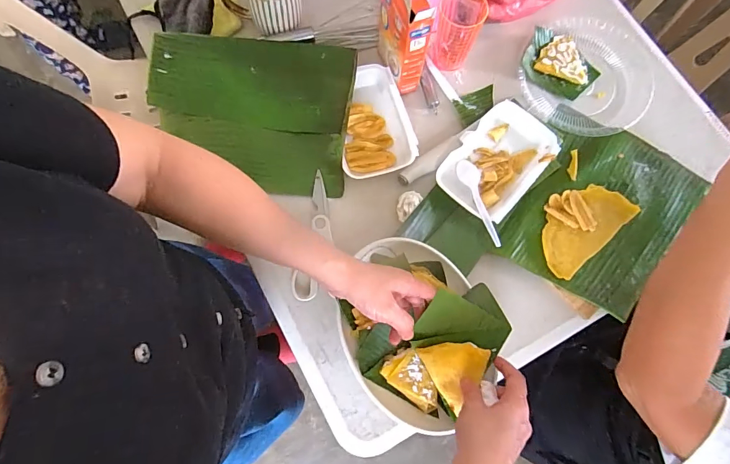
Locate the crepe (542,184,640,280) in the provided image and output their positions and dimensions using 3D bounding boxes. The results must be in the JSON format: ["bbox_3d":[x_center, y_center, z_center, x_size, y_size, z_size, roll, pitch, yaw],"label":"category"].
[{"bbox_3d":[0.311,-0.008,0.574,0.152,0.014,0.074,-40,80,-10],"label":"crepe"}]

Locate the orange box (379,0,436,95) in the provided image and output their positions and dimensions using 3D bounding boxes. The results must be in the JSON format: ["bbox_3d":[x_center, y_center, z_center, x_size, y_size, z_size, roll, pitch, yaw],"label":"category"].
[{"bbox_3d":[0.051,-0.288,0.571,0.044,0.163,0.095,-21,77,-7],"label":"orange box"}]

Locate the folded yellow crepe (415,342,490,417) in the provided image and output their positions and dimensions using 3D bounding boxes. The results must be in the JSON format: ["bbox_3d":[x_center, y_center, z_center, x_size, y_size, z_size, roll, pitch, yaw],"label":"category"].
[{"bbox_3d":[0.113,0.161,0.480,0.071,0.017,0.081,-29,78,-8],"label":"folded yellow crepe"}]

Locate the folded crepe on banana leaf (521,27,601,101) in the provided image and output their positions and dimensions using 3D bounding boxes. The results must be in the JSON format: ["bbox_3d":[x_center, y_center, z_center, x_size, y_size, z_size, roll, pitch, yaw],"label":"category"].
[{"bbox_3d":[0.316,-0.274,0.650,0.117,0.025,0.087,40,78,8],"label":"folded crepe on banana leaf"}]

